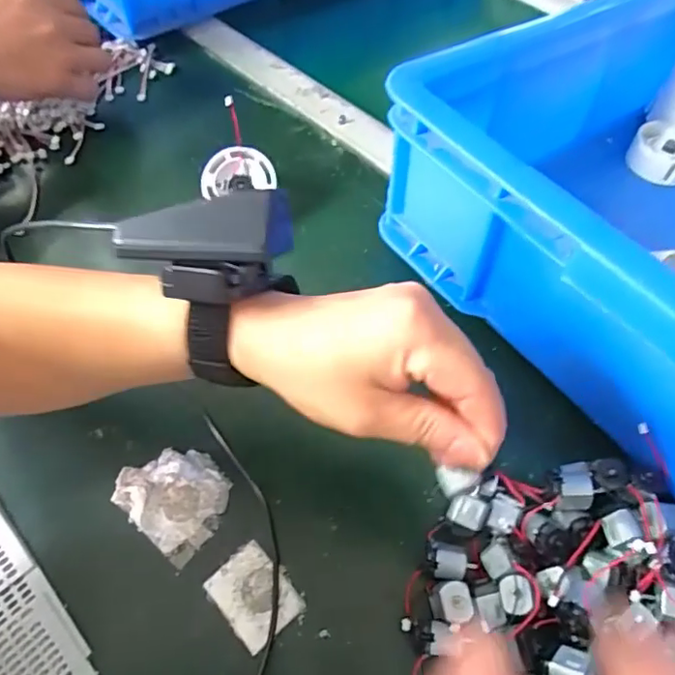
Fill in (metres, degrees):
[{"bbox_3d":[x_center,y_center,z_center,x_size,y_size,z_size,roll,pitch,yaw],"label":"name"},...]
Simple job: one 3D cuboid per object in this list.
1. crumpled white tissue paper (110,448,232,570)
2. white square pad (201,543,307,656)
[{"bbox_3d":[-0.096,0.092,0.332,0.063,0.004,0.054,34,61,19],"label":"crumpled white tissue paper"},{"bbox_3d":[-0.045,0.138,0.303,0.036,0.004,0.046,-36,64,-24],"label":"white square pad"}]

